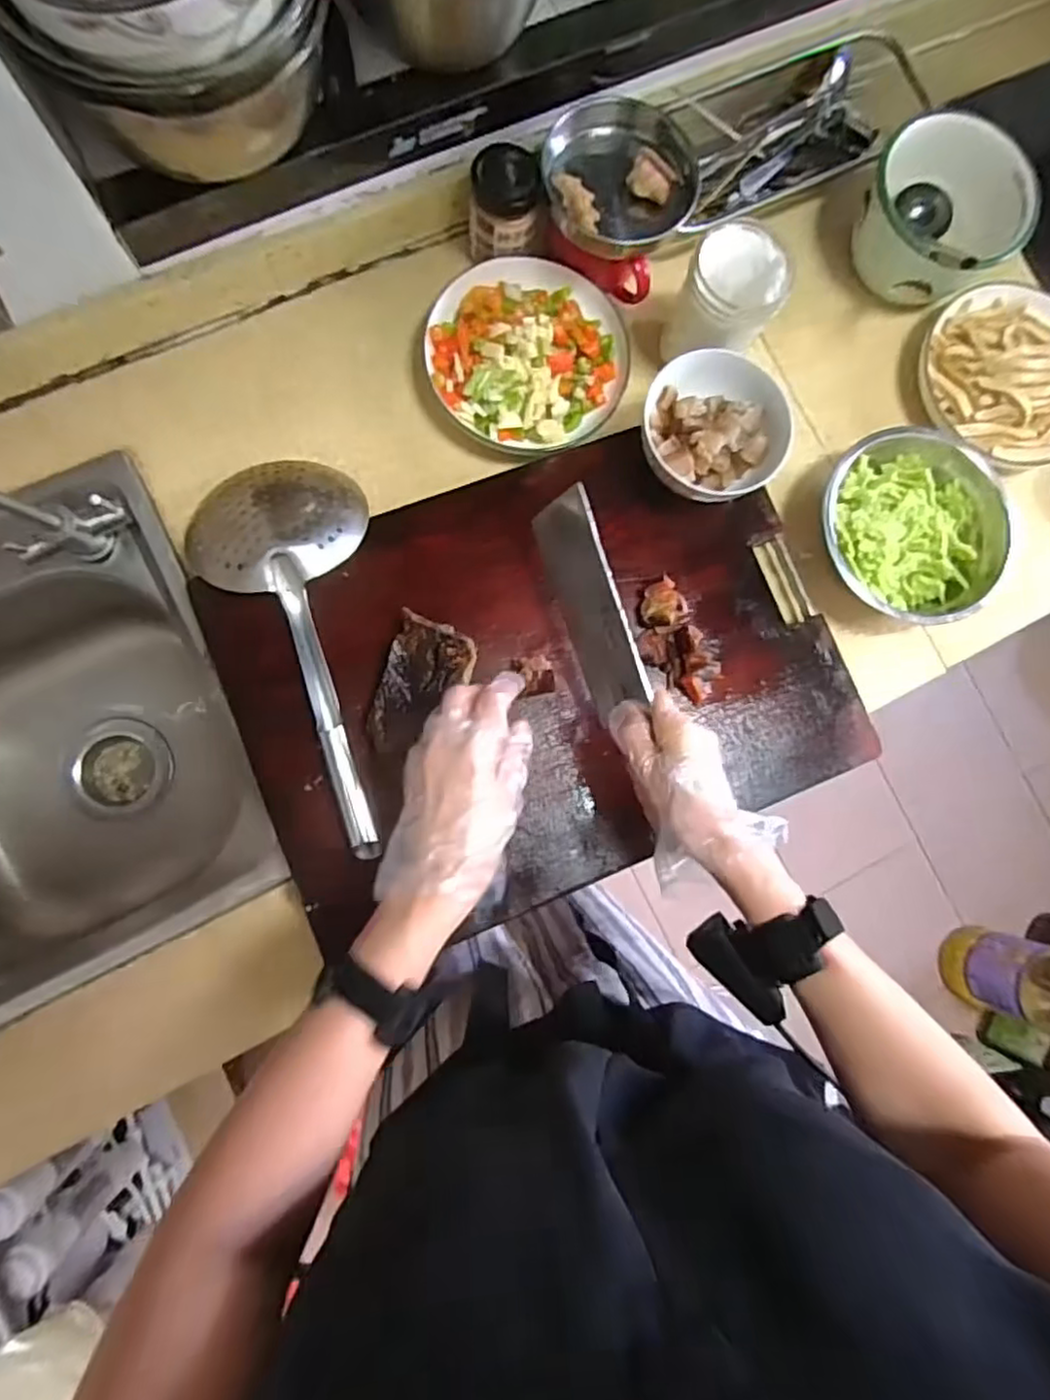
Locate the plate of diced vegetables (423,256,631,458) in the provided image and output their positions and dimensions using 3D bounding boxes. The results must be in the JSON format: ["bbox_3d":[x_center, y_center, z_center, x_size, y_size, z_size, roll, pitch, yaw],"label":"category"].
[{"bbox_3d":[0.003,-0.310,0.595,0.173,0.041,0.165,1,85,-6],"label":"plate of diced vegetables"}]

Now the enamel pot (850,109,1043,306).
[{"bbox_3d":[0.368,-0.446,0.612,0.115,0.081,0.139,-27,88,-8],"label":"enamel pot"}]

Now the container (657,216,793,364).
[{"bbox_3d":[0.168,-0.335,0.578,0.078,0.096,0.080,1,85,-6],"label":"container"}]

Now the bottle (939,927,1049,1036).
[{"bbox_3d":[0.932,0.520,1.226,0.160,0.332,0.148,22,83,-4],"label":"bottle"}]

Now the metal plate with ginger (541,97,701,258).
[{"bbox_3d":[0.082,-0.436,0.570,0.131,0.028,0.103,-7,109,-10],"label":"metal plate with ginger"}]

